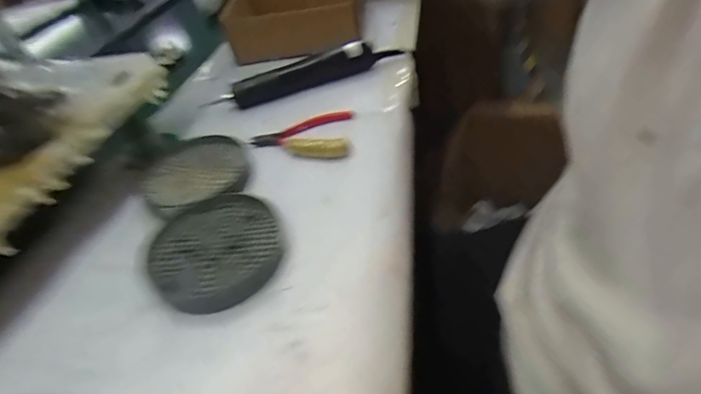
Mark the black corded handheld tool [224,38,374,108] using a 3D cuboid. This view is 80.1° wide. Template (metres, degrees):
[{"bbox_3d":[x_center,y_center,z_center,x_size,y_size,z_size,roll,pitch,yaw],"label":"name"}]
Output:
[{"bbox_3d":[-0.064,-0.165,0.547,0.195,0.031,0.040,-25,46,-18],"label":"black corded handheld tool"}]

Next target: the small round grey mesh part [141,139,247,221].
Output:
[{"bbox_3d":[-0.158,-0.027,0.424,0.102,0.015,0.110,-4,43,4],"label":"small round grey mesh part"}]

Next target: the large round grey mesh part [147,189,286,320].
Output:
[{"bbox_3d":[-0.113,0.042,0.348,0.103,0.011,0.112,-24,45,-17],"label":"large round grey mesh part"}]

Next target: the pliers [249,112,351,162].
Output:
[{"bbox_3d":[-0.055,-0.070,0.458,0.108,0.013,0.086,-3,43,5],"label":"pliers"}]

